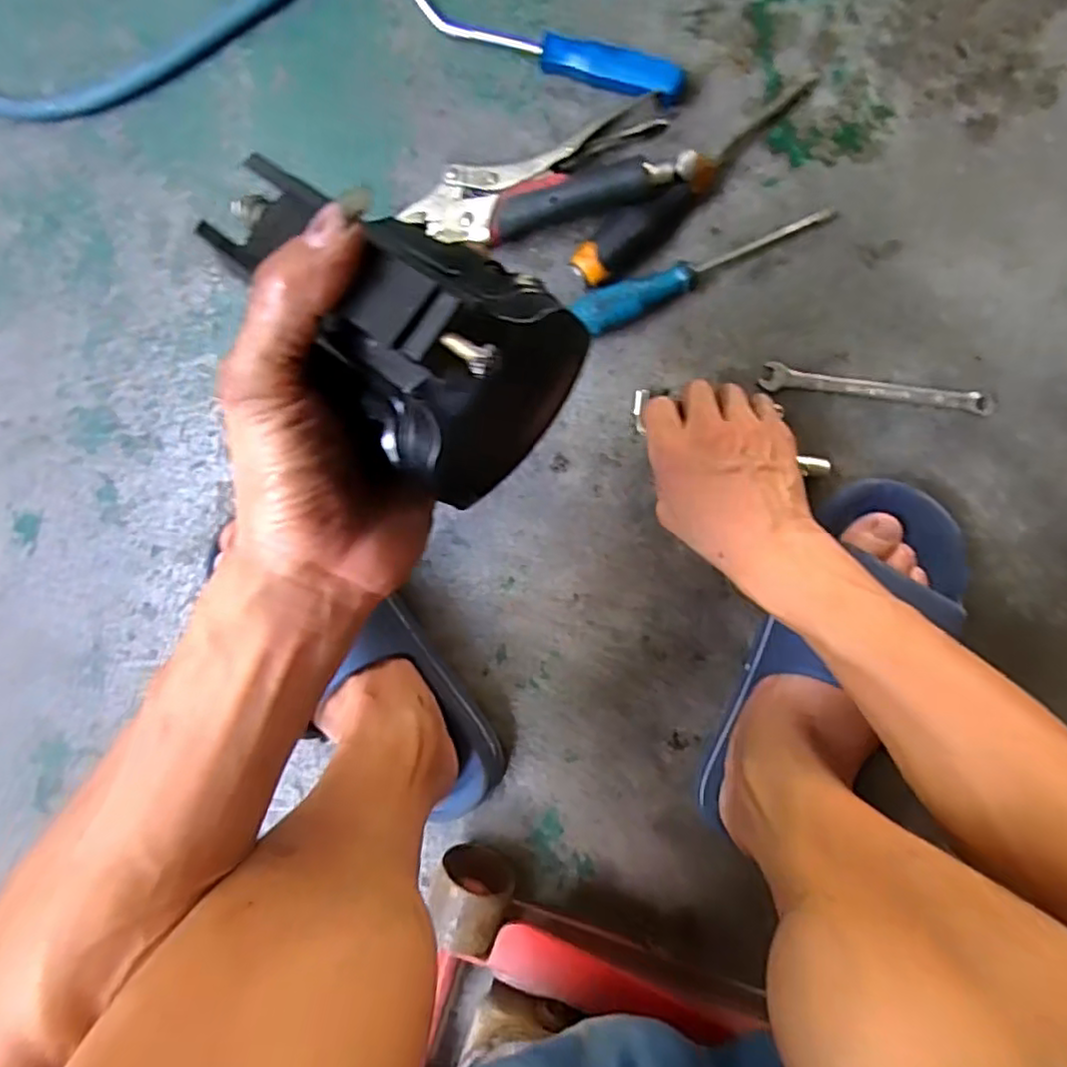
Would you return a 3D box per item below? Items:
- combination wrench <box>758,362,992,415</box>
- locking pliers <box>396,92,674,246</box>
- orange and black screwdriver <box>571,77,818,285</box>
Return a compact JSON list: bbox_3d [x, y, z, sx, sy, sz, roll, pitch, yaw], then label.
[{"bbox_3d":[0.241,-0.100,0.468,0.155,0.009,0.019,10,98,5],"label":"combination wrench"},{"bbox_3d":[-0.004,-0.238,0.457,0.198,0.037,0.065,-14,95,8],"label":"locking pliers"},{"bbox_3d":[0.107,-0.237,0.447,0.189,0.030,0.030,-40,91,10],"label":"orange and black screwdriver"}]

